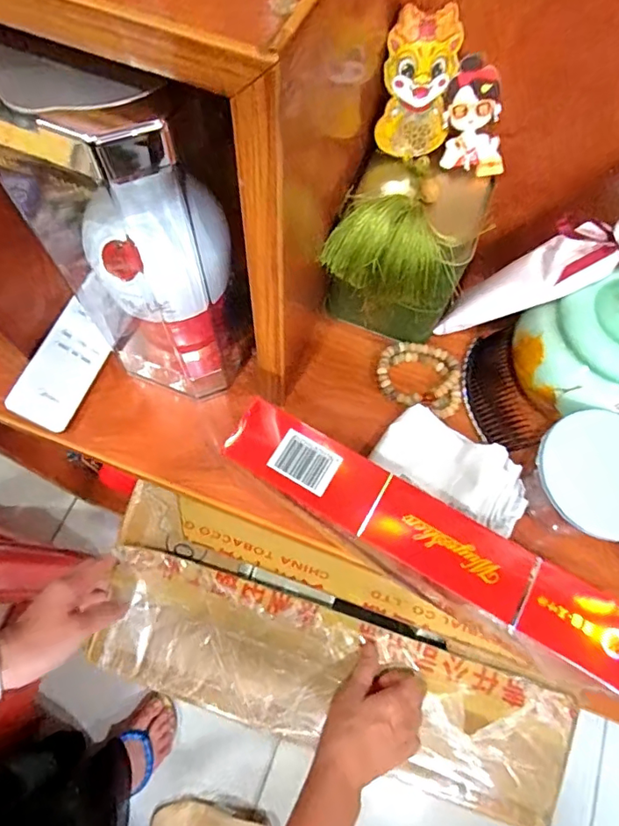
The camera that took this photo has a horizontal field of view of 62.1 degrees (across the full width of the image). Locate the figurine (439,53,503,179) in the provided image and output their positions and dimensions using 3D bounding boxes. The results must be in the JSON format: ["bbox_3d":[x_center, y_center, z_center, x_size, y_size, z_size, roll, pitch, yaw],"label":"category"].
[{"bbox_3d":[0.114,-0.206,0.365,0.041,0.077,0.008,-10,44,13],"label":"figurine"}]

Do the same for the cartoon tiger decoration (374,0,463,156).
[{"bbox_3d":[0.074,-0.220,0.348,0.048,0.088,0.009,-3,49,-2],"label":"cartoon tiger decoration"}]

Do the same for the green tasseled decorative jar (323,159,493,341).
[{"bbox_3d":[0.072,-0.125,0.423,0.108,0.127,0.100,17,68,4],"label":"green tasseled decorative jar"}]

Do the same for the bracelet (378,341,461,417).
[{"bbox_3d":[0.100,-0.034,0.459,0.078,0.012,0.064,16,68,3],"label":"bracelet"}]

